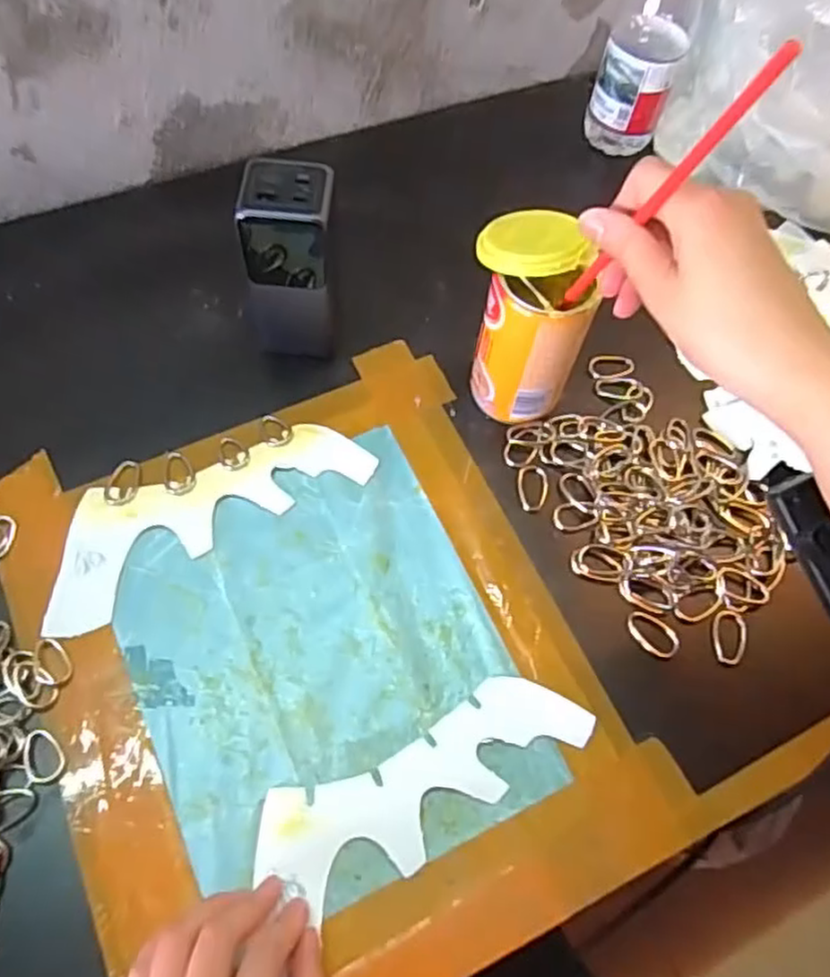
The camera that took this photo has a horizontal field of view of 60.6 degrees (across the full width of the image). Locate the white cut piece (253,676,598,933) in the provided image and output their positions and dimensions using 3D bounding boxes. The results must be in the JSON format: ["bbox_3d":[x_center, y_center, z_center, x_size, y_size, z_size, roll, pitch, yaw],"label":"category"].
[{"bbox_3d":[0.007,0.160,0.389,0.187,0.006,0.062,-24,68,-14],"label":"white cut piece"}]

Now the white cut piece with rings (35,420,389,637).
[{"bbox_3d":[-0.135,0.012,0.457,0.214,0.004,0.077,-27,69,-15],"label":"white cut piece with rings"}]

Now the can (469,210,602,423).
[{"bbox_3d":[0.071,-0.104,0.454,0.065,0.133,0.070,1,64,-3],"label":"can"}]

